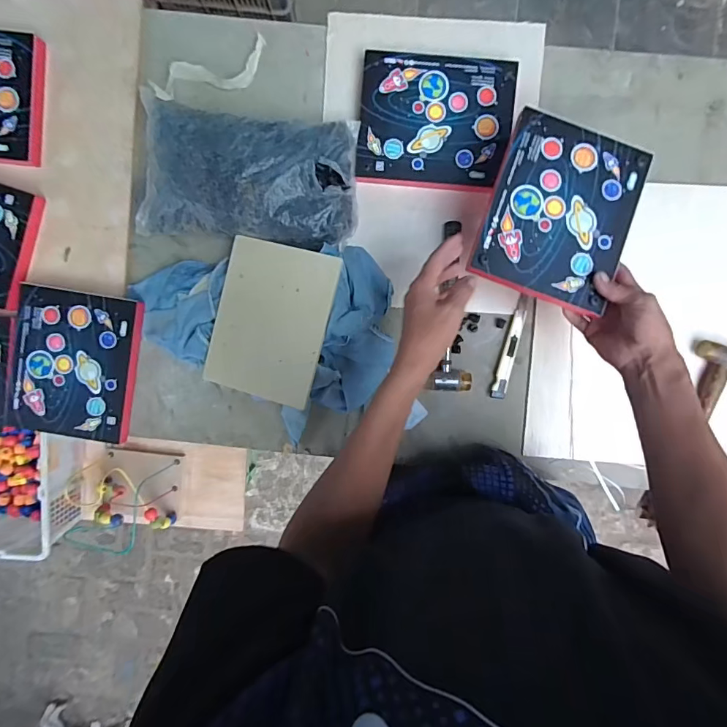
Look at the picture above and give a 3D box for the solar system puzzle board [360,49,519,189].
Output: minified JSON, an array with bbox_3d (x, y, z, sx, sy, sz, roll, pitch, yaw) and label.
[{"bbox_3d":[0.097,-0.329,0.585,0.202,0.019,0.169,6,96,-1],"label":"solar system puzzle board"}]

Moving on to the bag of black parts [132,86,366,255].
[{"bbox_3d":[-0.156,-0.271,0.571,0.297,0.050,0.208,4,96,-1],"label":"bag of black parts"}]

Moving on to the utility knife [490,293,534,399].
[{"bbox_3d":[0.215,-0.024,0.623,0.022,0.008,0.154,14,96,-2],"label":"utility knife"}]

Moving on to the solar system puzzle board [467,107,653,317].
[{"bbox_3d":[0.234,-0.179,0.509,0.167,0.029,0.204,20,96,-2],"label":"solar system puzzle board"}]

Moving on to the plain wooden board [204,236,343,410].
[{"bbox_3d":[-0.127,-0.056,0.583,0.156,0.011,0.202,15,94,12],"label":"plain wooden board"}]

